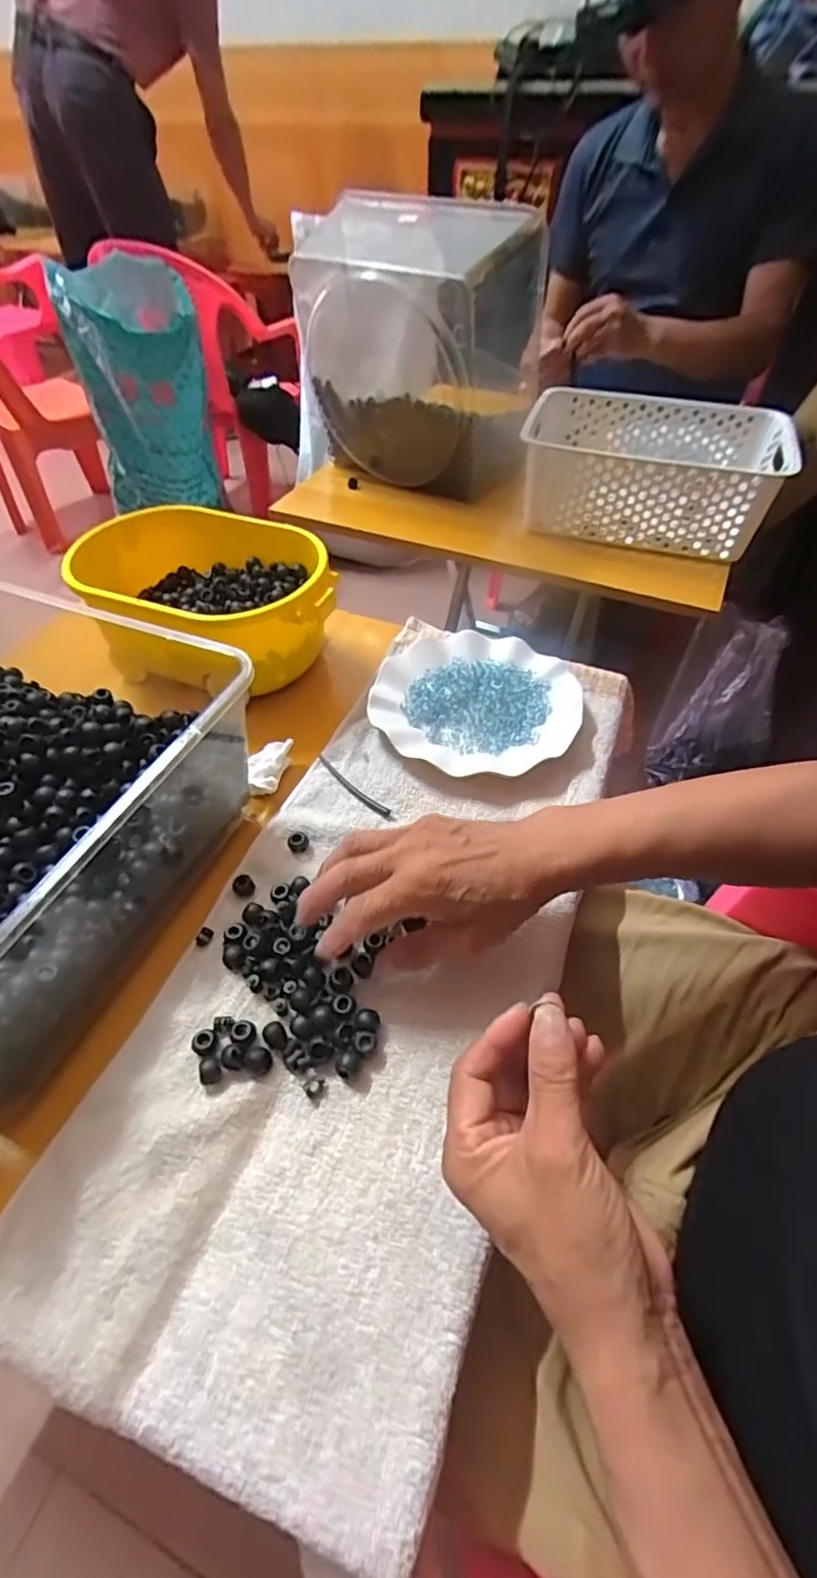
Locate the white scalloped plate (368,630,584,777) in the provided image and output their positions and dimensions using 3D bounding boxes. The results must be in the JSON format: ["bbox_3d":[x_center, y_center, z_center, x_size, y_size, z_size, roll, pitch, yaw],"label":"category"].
[{"bbox_3d":[0.064,-0.087,0.560,0.180,0.019,0.179,0,49,0],"label":"white scalloped plate"}]

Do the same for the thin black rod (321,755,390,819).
[{"bbox_3d":[-0.047,-0.001,0.505,0.084,0.004,0.010,36,58,27],"label":"thin black rod"}]

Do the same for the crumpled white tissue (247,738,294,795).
[{"bbox_3d":[-0.115,-0.019,0.501,0.027,0.023,0.055,7,49,6],"label":"crumpled white tissue"}]

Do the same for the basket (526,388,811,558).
[{"bbox_3d":[0.312,-0.413,0.790,0.310,0.111,0.231,11,50,9],"label":"basket"}]

